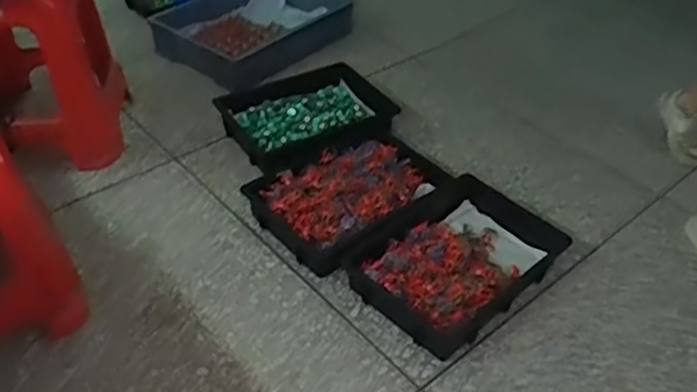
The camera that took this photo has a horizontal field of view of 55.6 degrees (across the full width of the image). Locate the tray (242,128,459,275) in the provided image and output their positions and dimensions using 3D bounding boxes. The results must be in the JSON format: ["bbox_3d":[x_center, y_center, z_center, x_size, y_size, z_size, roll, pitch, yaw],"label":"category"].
[{"bbox_3d":[-0.001,-0.003,1.451,0.349,0.137,0.313,-29,51,-26],"label":"tray"}]

